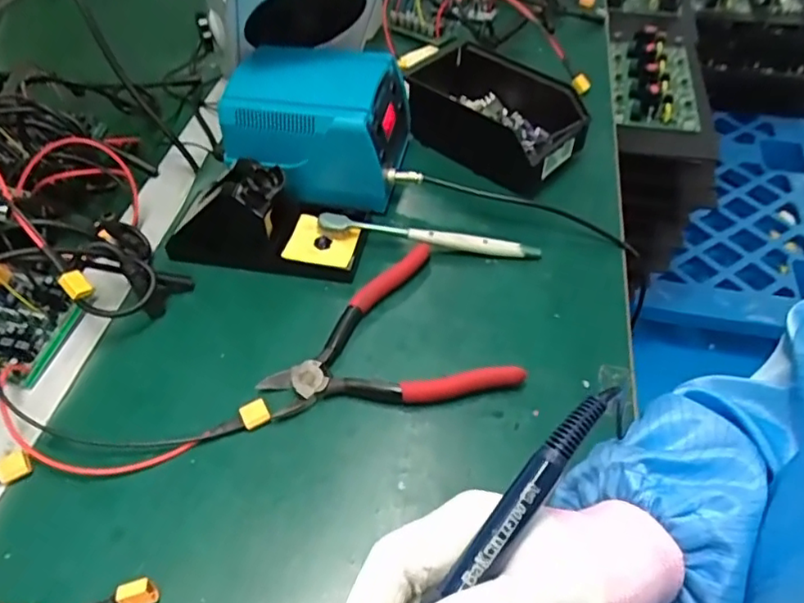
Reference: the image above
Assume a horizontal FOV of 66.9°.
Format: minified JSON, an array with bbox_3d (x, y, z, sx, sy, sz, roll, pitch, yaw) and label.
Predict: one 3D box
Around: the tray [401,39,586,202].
[{"bbox_3d":[0.080,-0.183,0.580,0.179,0.056,0.105,32,57,24],"label":"tray"}]

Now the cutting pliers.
[{"bbox_3d":[-0.010,0.010,0.456,0.171,0.021,0.150,-3,50,-3],"label":"cutting pliers"}]

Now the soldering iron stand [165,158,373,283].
[{"bbox_3d":[-0.109,-0.077,0.500,0.155,0.065,0.086,9,51,7],"label":"soldering iron stand"}]

